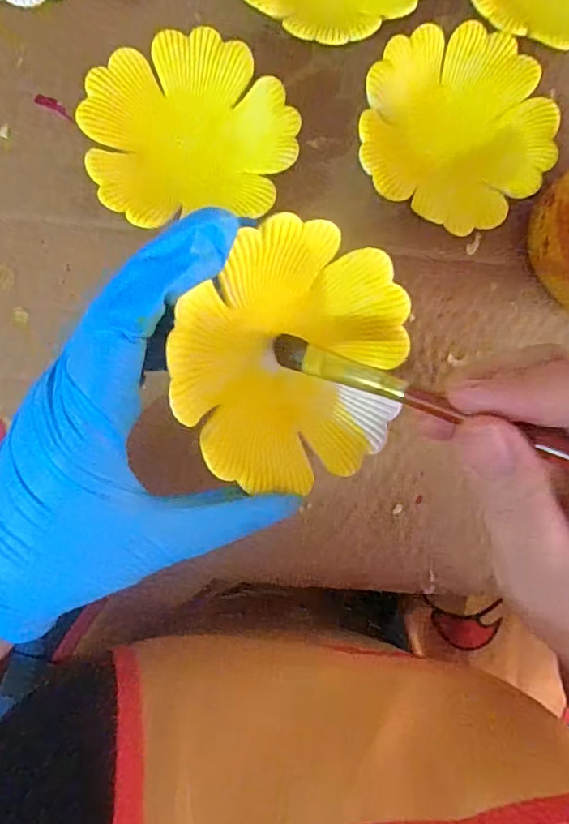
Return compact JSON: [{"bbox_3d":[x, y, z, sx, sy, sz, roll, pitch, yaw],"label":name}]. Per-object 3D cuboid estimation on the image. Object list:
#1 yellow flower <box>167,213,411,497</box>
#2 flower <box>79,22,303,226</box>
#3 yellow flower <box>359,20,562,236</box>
[{"bbox_3d":[0.003,-0.021,0.202,0.098,0.021,0.095,-9,108,-29],"label":"yellow flower"},{"bbox_3d":[-0.047,-0.140,0.270,0.100,0.025,0.086,-4,89,-4],"label":"flower"},{"bbox_3d":[0.090,-0.149,0.279,0.096,0.024,0.107,25,87,-3],"label":"yellow flower"}]

